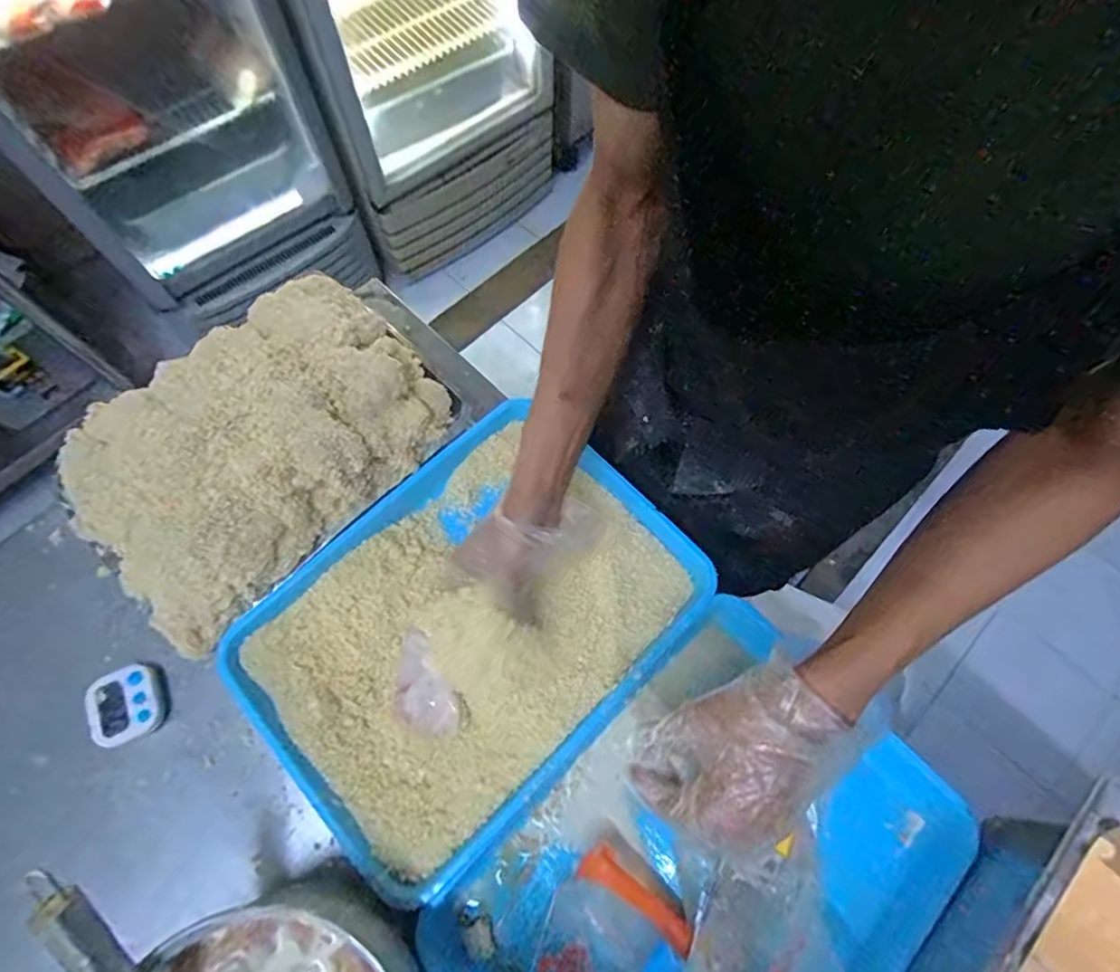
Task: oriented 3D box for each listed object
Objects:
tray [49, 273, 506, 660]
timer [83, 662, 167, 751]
[{"bbox_3d":[-0.286,-0.064,0.611,0.398,0.120,0.253,-41,75,-15],"label":"tray"},{"bbox_3d":[-0.420,0.211,0.559,0.068,0.016,0.066,-25,71,-11],"label":"timer"}]

